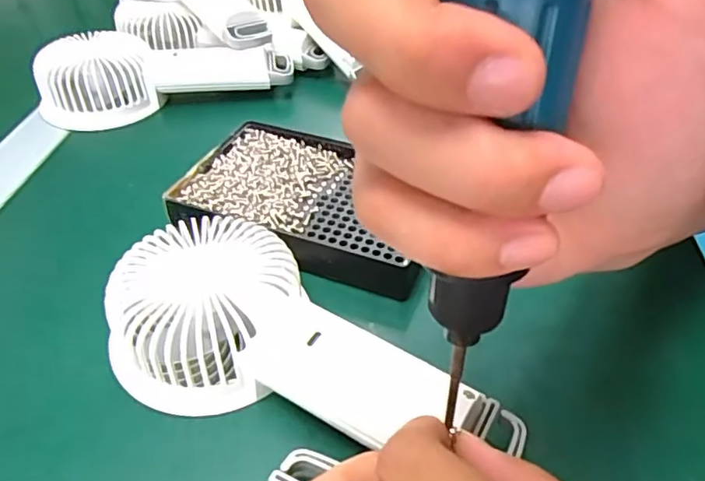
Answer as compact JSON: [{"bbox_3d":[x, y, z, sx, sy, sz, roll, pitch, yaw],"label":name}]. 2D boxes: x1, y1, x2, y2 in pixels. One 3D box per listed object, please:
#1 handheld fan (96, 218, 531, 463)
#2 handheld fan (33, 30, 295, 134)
[{"bbox_3d":[-0.018,0.045,0.229,0.169,0.039,0.082,19,46,14],"label":"handheld fan"},{"bbox_3d":[-0.138,-0.131,0.416,0.181,0.043,0.075,-14,45,-14],"label":"handheld fan"}]

